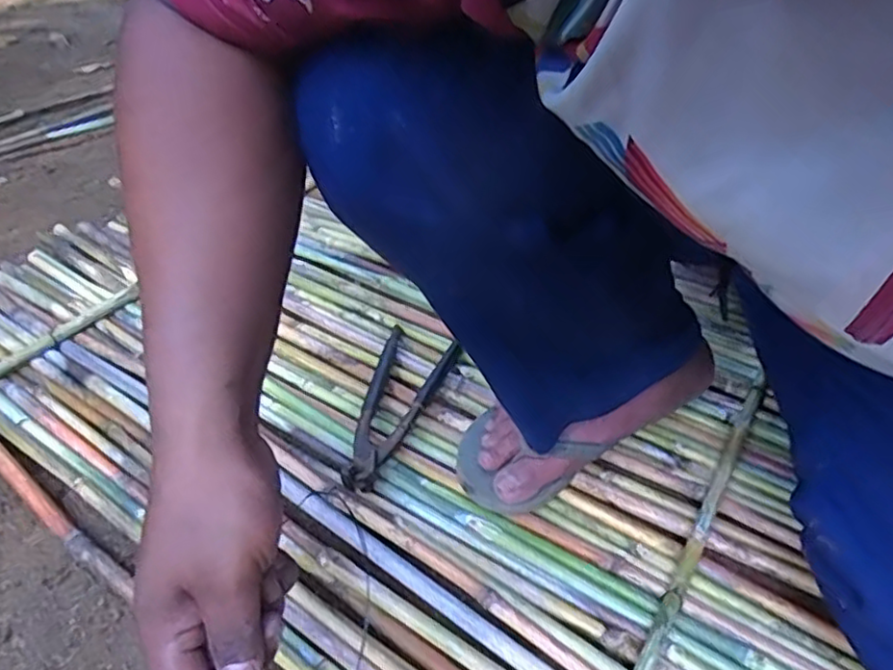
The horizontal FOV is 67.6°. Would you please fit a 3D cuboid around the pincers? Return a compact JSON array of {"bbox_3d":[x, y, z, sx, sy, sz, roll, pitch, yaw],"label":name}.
[{"bbox_3d":[-0.062,0.064,0.656,0.081,0.020,0.201,14,42,22],"label":"pincers"}]

